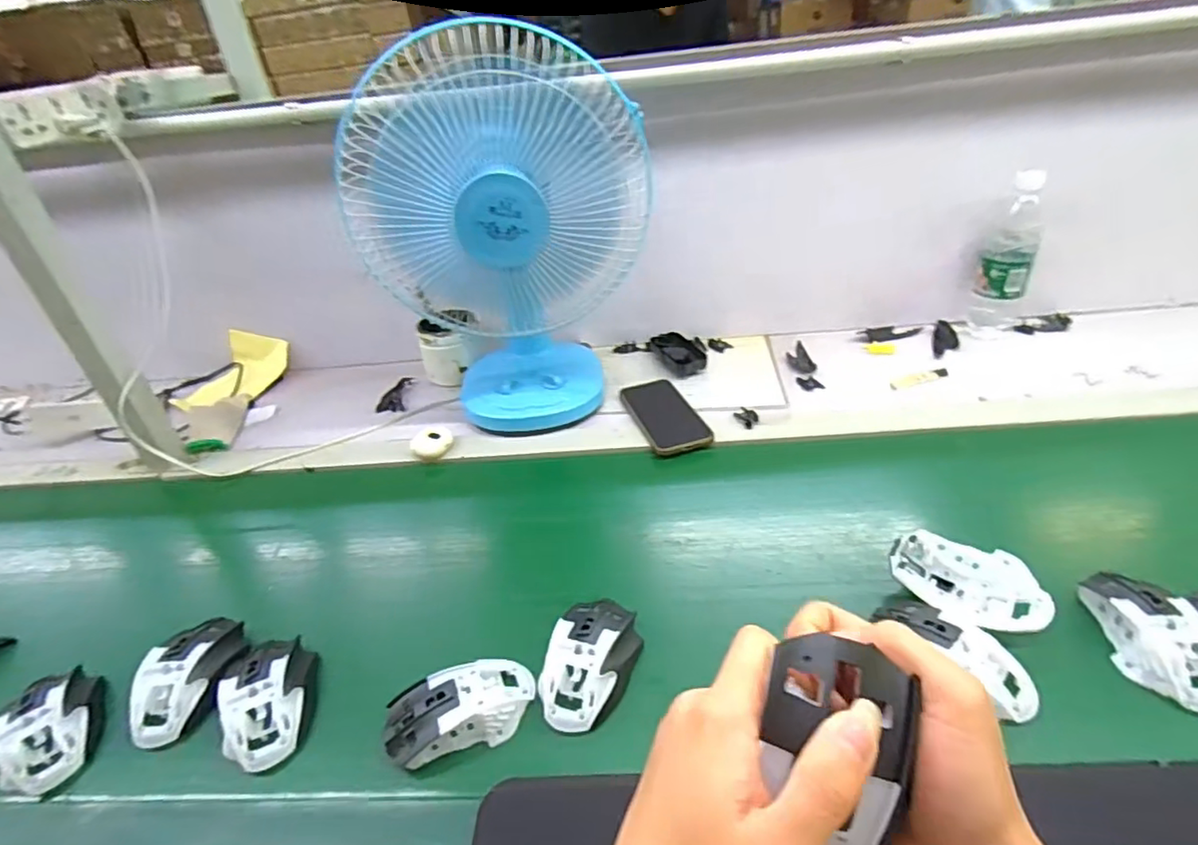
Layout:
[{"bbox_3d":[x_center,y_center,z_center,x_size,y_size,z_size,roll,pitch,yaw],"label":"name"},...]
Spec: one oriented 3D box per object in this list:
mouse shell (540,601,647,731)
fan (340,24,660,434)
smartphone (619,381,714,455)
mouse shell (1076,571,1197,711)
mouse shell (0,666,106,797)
[{"bbox_3d":[-0.005,0.187,0.488,0.062,0.032,0.116,9,37,23],"label":"mouse shell"},{"bbox_3d":[-0.101,-0.211,0.714,0.308,0.425,0.177,-8,34,-1],"label":"fan"},{"bbox_3d":[0.082,-0.013,0.791,0.074,0.008,0.167,-14,35,-10],"label":"smartphone"},{"bbox_3d":[0.420,0.160,0.452,0.057,0.036,0.106,-4,34,5],"label":"mouse shell"},{"bbox_3d":[-0.450,0.244,0.497,0.063,0.042,0.116,-20,36,-18],"label":"mouse shell"}]

